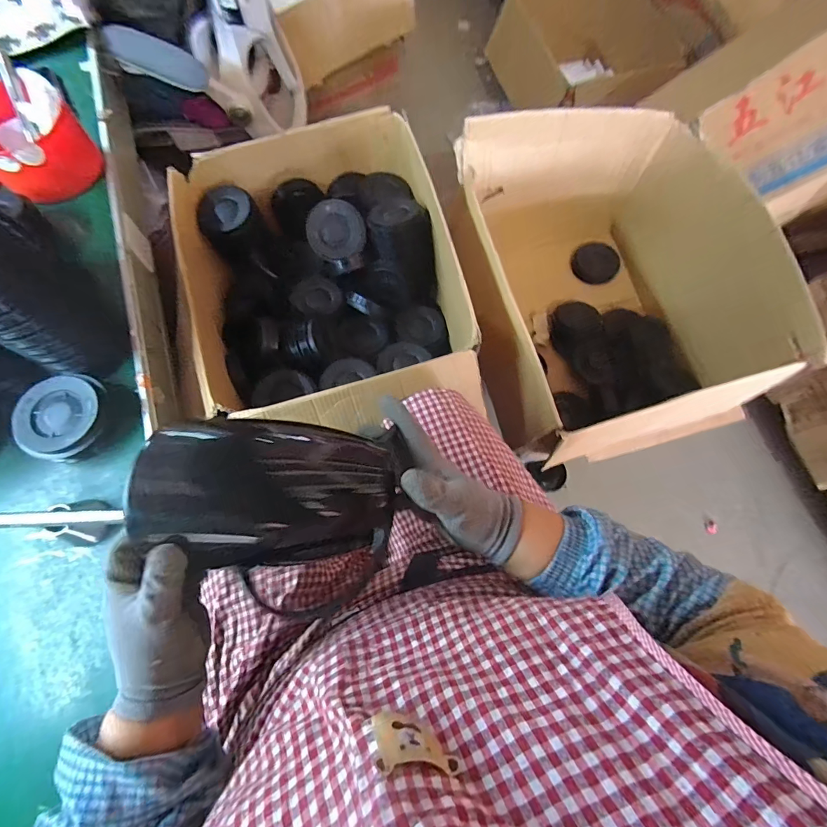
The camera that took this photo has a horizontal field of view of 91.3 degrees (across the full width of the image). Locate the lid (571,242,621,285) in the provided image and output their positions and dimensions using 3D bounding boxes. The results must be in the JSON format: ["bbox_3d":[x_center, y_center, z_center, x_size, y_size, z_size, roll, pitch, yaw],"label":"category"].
[{"bbox_3d":[0.510,-0.419,1.134,0.124,0.102,0.030,21,29,27],"label":"lid"}]

